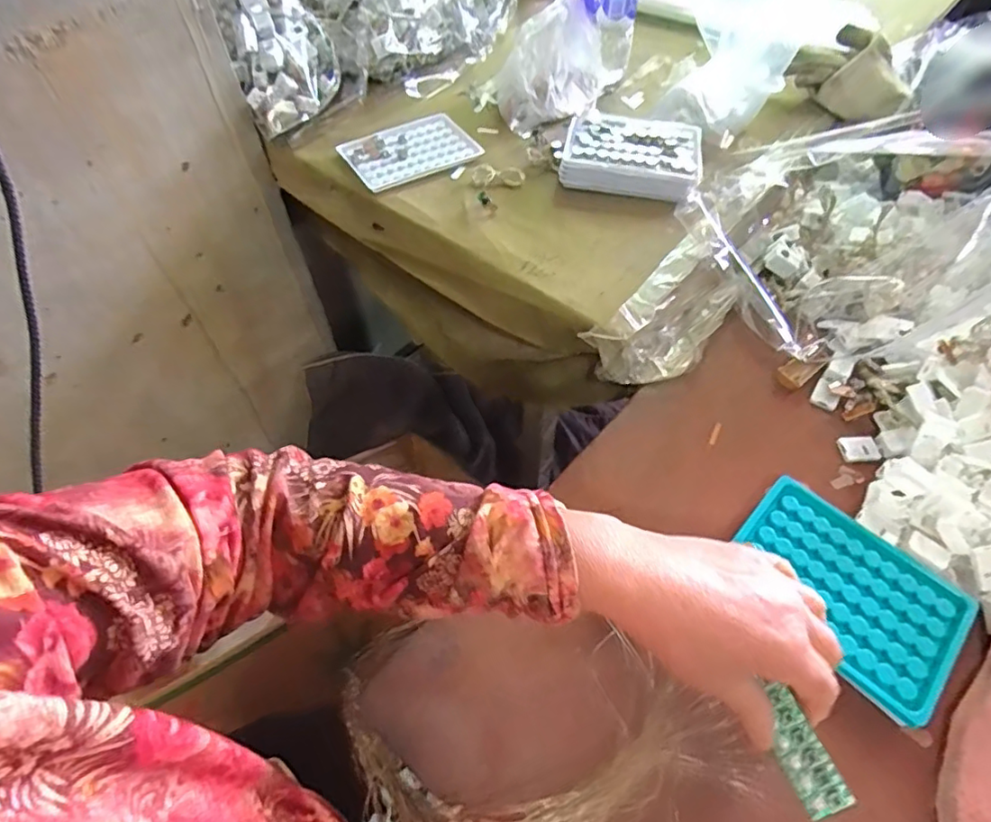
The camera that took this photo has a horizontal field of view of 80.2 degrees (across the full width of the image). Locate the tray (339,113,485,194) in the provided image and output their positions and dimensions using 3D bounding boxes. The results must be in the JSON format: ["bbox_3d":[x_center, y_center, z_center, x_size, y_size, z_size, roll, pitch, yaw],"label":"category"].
[{"bbox_3d":[-0.090,-0.274,0.616,0.126,0.004,0.087,-25,58,-15],"label":"tray"}]

